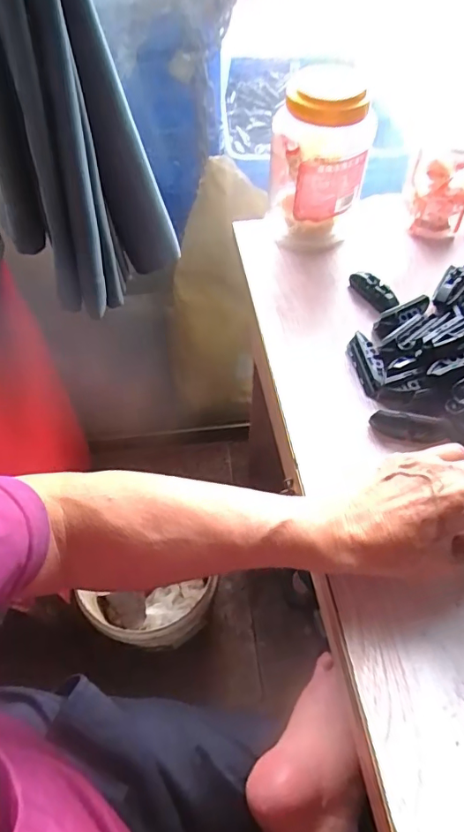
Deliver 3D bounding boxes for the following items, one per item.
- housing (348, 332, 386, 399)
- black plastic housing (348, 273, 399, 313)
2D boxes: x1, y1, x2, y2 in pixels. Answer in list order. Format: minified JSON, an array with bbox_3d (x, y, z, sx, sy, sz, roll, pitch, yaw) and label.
[{"bbox_3d":[0.134,-0.051,0.490,0.023,0.021,0.069,-6,54,-3],"label":"housing"},{"bbox_3d":[0.154,-0.138,0.550,0.015,0.024,0.062,-29,59,-18],"label":"black plastic housing"}]

